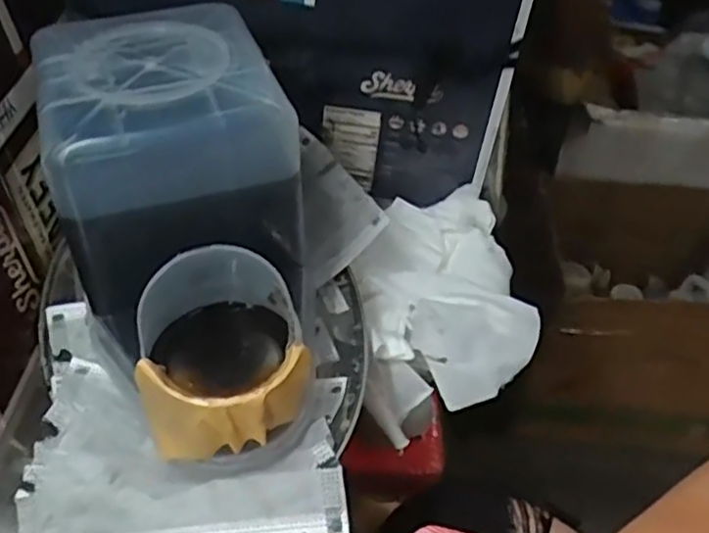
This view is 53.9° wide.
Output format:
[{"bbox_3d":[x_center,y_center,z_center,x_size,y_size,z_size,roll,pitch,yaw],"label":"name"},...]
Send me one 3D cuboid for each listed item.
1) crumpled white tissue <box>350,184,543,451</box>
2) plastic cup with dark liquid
[{"bbox_3d":[0.063,0.026,0.529,0.128,0.059,0.187,-5,44,-7],"label":"crumpled white tissue"},{"bbox_3d":[-0.071,0.046,0.385,0.094,0.088,0.098,-6,44,-8],"label":"plastic cup with dark liquid"}]

